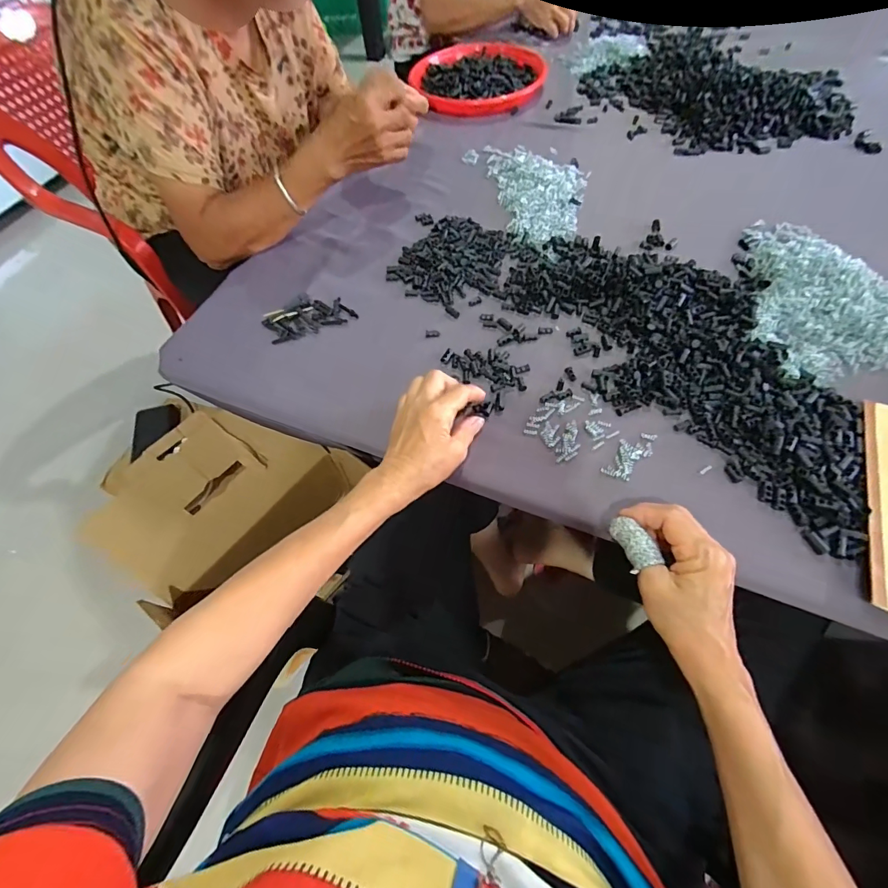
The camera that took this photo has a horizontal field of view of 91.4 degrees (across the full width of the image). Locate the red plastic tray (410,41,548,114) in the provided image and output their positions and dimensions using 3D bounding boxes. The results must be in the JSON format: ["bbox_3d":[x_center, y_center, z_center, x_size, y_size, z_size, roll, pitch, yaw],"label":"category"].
[{"bbox_3d":[0.067,-0.711,0.840,0.248,0.037,0.232,-21,58,-8],"label":"red plastic tray"}]

